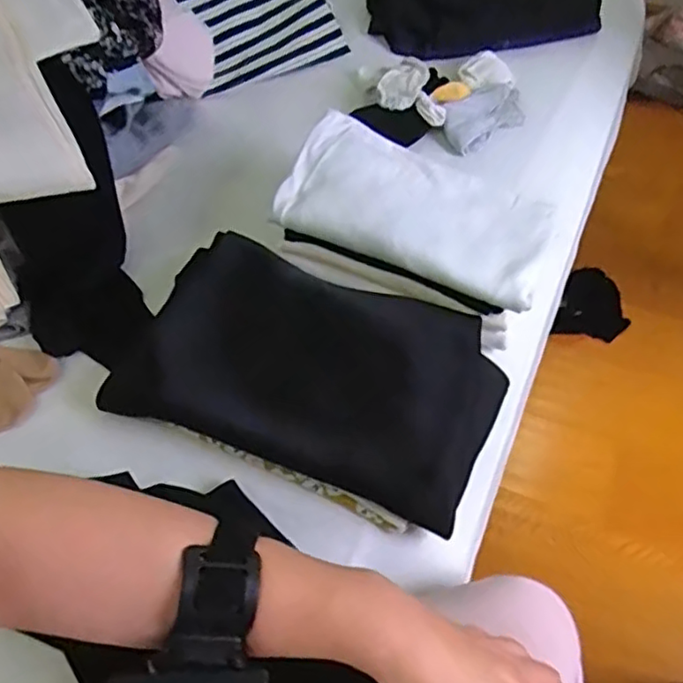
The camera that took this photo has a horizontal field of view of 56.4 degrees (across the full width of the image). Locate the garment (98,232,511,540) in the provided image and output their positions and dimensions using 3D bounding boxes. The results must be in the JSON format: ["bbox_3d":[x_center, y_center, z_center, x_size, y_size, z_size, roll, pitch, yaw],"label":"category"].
[{"bbox_3d":[-0.029,0.026,0.579,0.326,0.048,0.187,19,56,15],"label":"garment"}]

